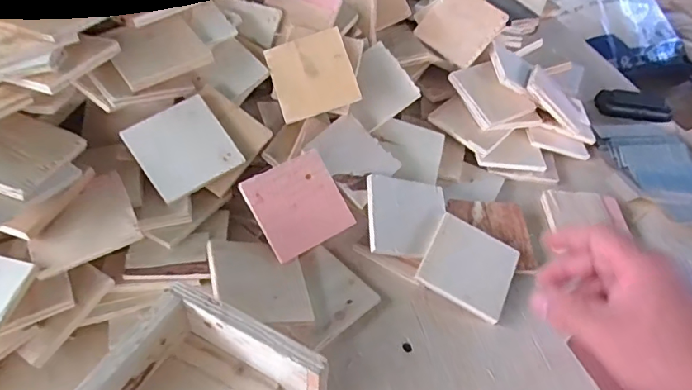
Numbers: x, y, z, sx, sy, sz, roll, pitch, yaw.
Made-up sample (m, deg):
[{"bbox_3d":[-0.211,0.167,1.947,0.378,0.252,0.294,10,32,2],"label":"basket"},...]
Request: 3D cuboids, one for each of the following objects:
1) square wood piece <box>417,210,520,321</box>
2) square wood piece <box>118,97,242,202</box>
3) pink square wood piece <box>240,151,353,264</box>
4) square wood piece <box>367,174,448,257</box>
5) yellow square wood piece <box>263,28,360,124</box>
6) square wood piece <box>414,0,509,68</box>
[{"bbox_3d":[0.132,0.076,0.555,0.093,0.005,0.086,29,64,5],"label":"square wood piece"},{"bbox_3d":[-0.172,-0.050,0.554,0.093,0.010,0.092,-34,88,-14],"label":"square wood piece"},{"bbox_3d":[-0.050,0.010,0.552,0.093,0.006,0.094,-28,90,-19],"label":"pink square wood piece"},{"bbox_3d":[0.070,0.023,0.578,0.088,0.008,0.093,5,59,-13],"label":"square wood piece"},{"bbox_3d":[-0.040,-0.144,0.620,0.094,0.005,0.096,-18,81,5],"label":"yellow square wood piece"},{"bbox_3d":[0.161,-0.238,0.727,0.096,0.015,0.093,38,96,11],"label":"square wood piece"}]

